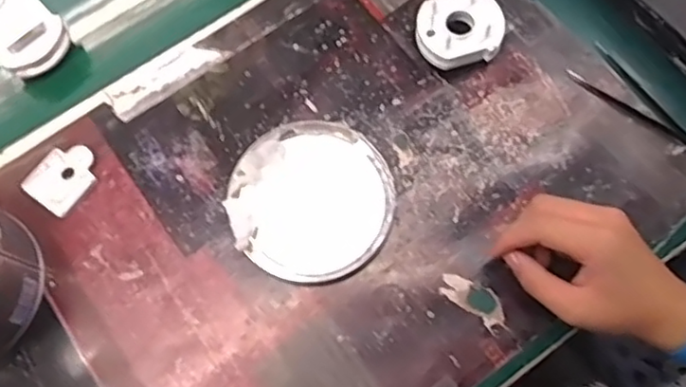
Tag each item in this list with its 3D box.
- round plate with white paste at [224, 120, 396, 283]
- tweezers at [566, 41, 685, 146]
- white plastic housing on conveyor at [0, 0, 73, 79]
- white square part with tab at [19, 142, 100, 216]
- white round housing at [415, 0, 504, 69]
[{"bbox_3d":[-0.025,0.004,0.507,0.126,0.022,0.125,-1,72,2],"label":"round plate with white paste"},{"bbox_3d":[0.250,-0.072,0.522,0.040,0.012,0.133,-42,75,-11],"label":"tweezers"},{"bbox_3d":[-0.277,-0.141,0.548,0.061,0.047,0.061,-38,74,-10],"label":"white plastic housing on conveyor"},{"bbox_3d":[-0.228,-0.014,0.520,0.045,0.007,0.056,33,76,12],"label":"white square part with tab"},{"bbox_3d":[0.096,-0.136,0.532,0.067,0.037,0.058,-5,72,-1],"label":"white round housing"}]

